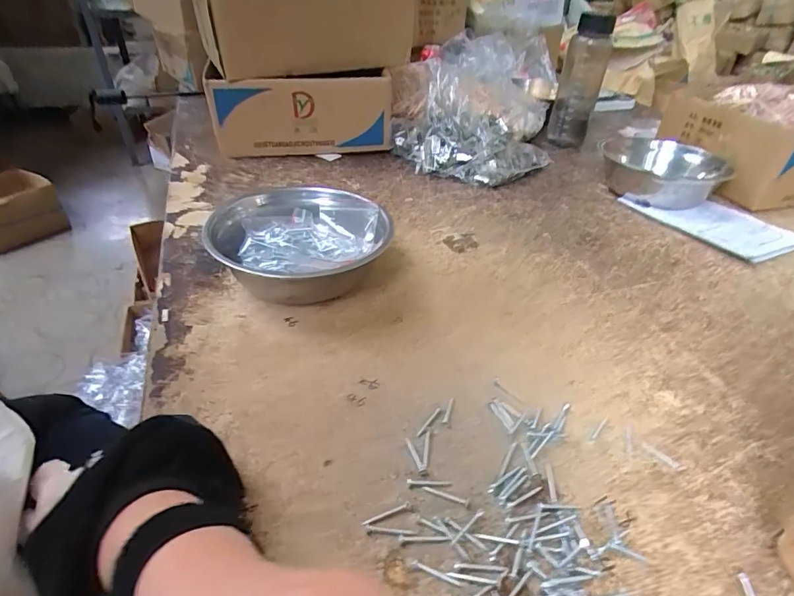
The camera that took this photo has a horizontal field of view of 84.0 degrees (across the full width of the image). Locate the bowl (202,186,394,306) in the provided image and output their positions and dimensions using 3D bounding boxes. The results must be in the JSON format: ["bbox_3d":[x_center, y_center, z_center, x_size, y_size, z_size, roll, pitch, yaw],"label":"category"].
[{"bbox_3d":[-0.109,-0.063,0.520,0.185,0.073,0.190,-6,38,-12],"label":"bowl"}]

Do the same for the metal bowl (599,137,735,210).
[{"bbox_3d":[0.450,-0.212,0.757,0.170,0.071,0.170,2,37,-2],"label":"metal bowl"}]

